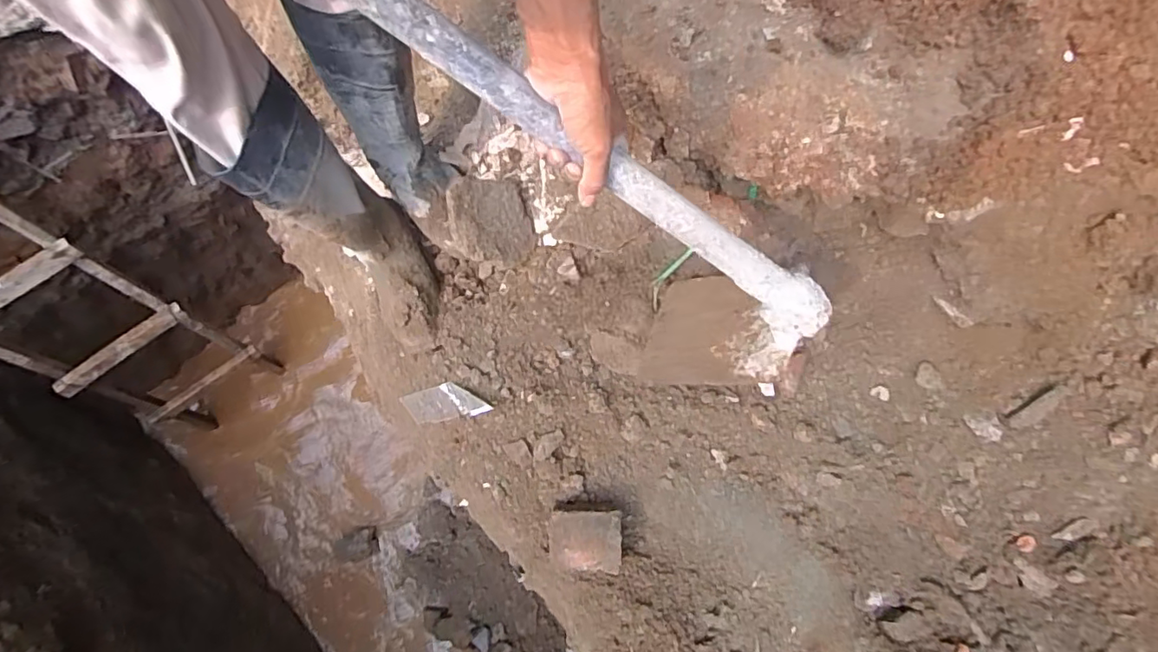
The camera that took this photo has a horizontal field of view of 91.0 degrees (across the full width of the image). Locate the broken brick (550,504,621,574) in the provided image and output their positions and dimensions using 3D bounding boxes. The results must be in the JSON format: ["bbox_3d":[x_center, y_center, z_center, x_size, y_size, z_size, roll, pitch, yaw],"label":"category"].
[{"bbox_3d":[0.009,0.316,0.856,0.101,0.066,0.091,0,77,0],"label":"broken brick"}]

